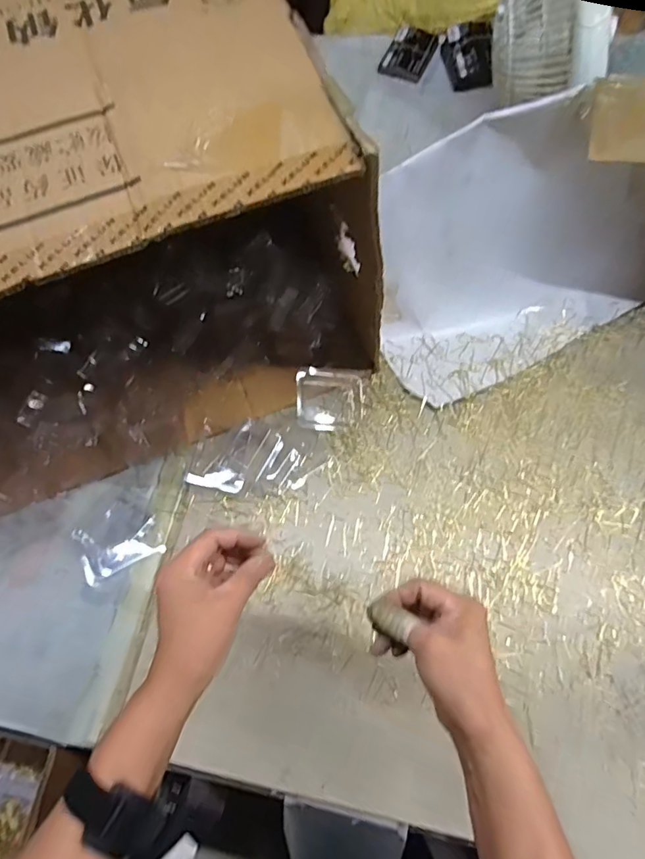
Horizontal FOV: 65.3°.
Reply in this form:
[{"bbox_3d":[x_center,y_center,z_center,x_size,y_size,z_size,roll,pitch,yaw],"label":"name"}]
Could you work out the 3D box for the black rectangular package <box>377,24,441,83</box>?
[{"bbox_3d":[0.157,-0.681,0.912,0.079,0.008,0.102,24,85,5],"label":"black rectangular package"}]

